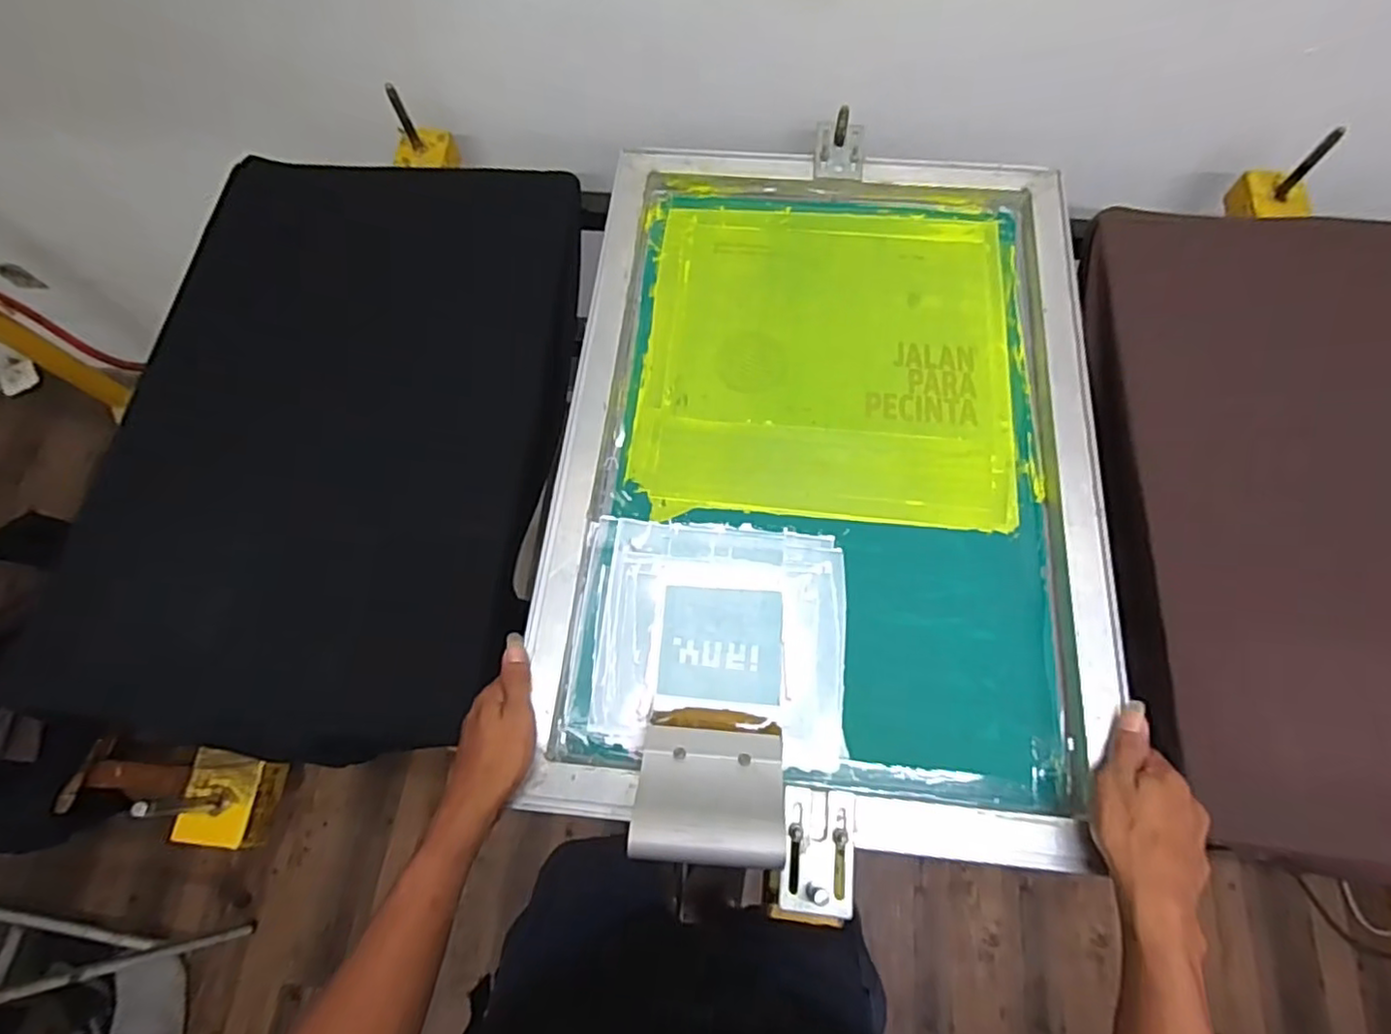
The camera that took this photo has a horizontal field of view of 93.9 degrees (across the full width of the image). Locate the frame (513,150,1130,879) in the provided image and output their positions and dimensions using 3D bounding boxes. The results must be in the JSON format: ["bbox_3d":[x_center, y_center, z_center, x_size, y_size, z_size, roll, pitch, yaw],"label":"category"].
[{"bbox_3d":[0.114,-0.067,0.591,0.455,0.040,0.640,5,69,5],"label":"frame"}]

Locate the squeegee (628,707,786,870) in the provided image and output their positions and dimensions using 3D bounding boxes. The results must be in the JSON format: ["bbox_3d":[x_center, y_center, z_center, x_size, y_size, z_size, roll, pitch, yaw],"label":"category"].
[{"bbox_3d":[0.011,0.190,0.460,0.099,0.029,0.122,6,31,2],"label":"squeegee"}]

